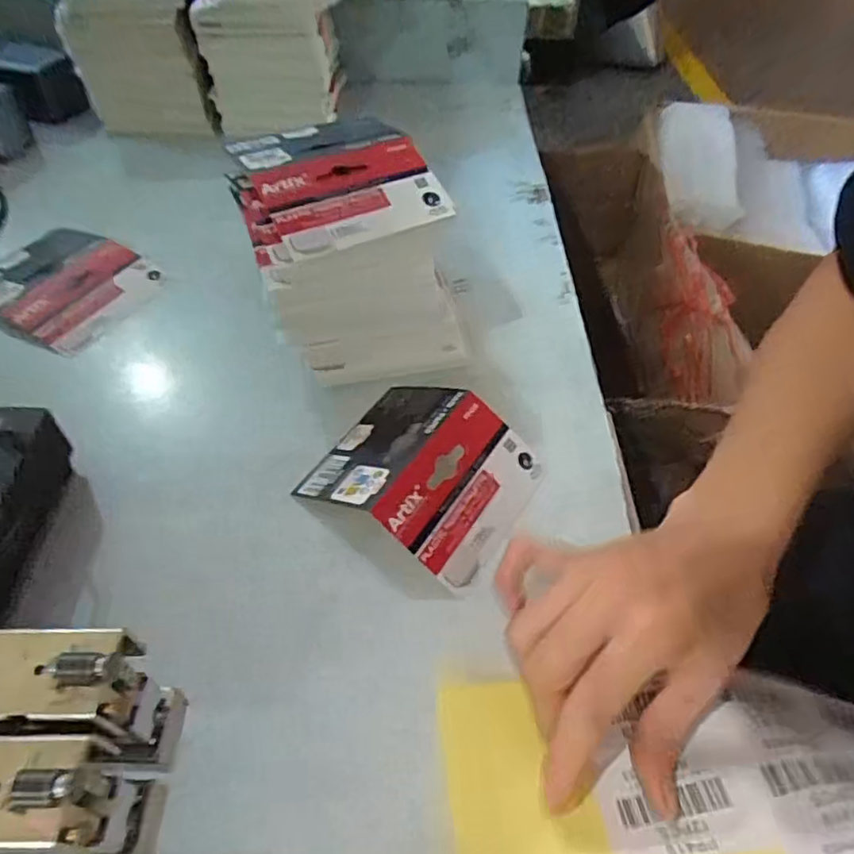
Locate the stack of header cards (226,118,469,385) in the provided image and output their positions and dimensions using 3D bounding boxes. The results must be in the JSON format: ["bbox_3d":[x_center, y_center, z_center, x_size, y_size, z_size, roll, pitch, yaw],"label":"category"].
[{"bbox_3d":[-0.052,-0.113,0.406,0.111,0.113,0.136,-16,53,-15],"label":"stack of header cards"}]

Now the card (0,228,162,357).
[{"bbox_3d":[-0.267,-0.105,0.459,0.117,0.012,0.101,23,53,16],"label":"card"}]

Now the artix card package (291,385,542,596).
[{"bbox_3d":[-0.001,0.022,0.350,0.112,0.030,0.096,28,55,20],"label":"artix card package"}]

